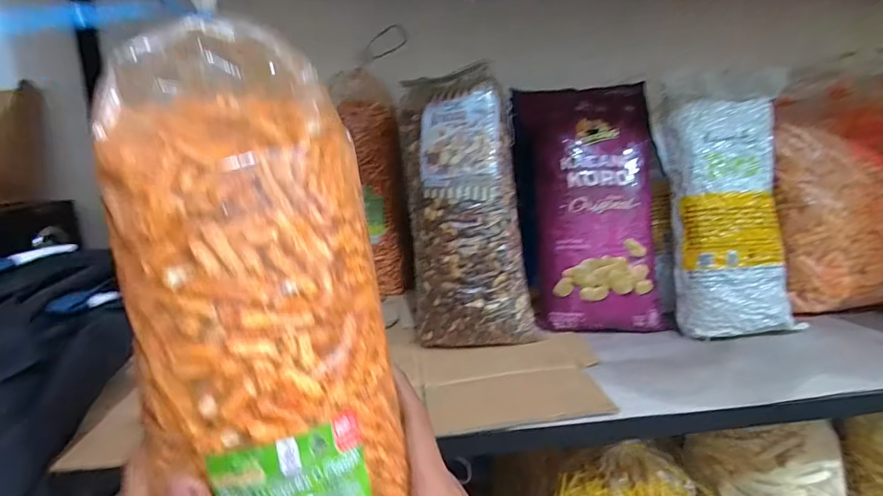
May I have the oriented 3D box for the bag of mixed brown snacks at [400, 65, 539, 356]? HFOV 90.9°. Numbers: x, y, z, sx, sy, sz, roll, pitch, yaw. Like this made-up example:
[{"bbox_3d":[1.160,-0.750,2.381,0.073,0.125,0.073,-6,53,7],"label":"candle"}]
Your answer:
[{"bbox_3d":[0.039,-0.061,0.693,0.186,0.405,0.132,-3,14,-4],"label":"bag of mixed brown snacks"}]

